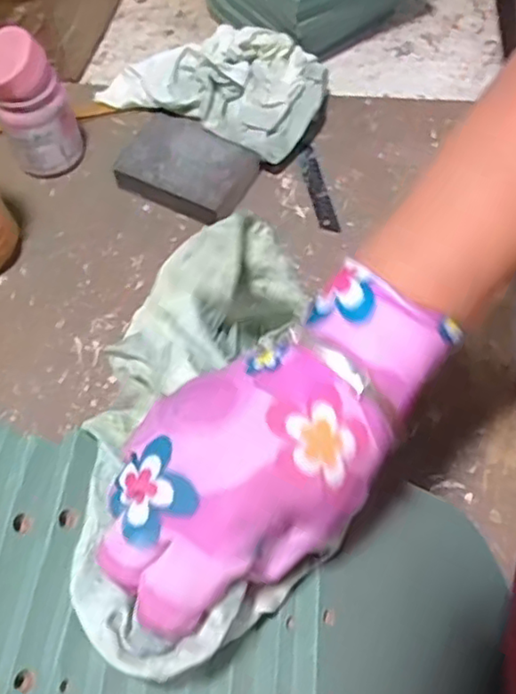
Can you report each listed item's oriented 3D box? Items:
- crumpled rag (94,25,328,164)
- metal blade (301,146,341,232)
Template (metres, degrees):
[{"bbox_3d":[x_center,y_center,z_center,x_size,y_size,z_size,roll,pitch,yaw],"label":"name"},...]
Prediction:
[{"bbox_3d":[-0.038,-0.223,0.559,0.188,0.071,0.100,23,64,13],"label":"crumpled rag"},{"bbox_3d":[0.048,-0.131,0.532,0.015,0.004,0.091,-10,62,-5],"label":"metal blade"}]

